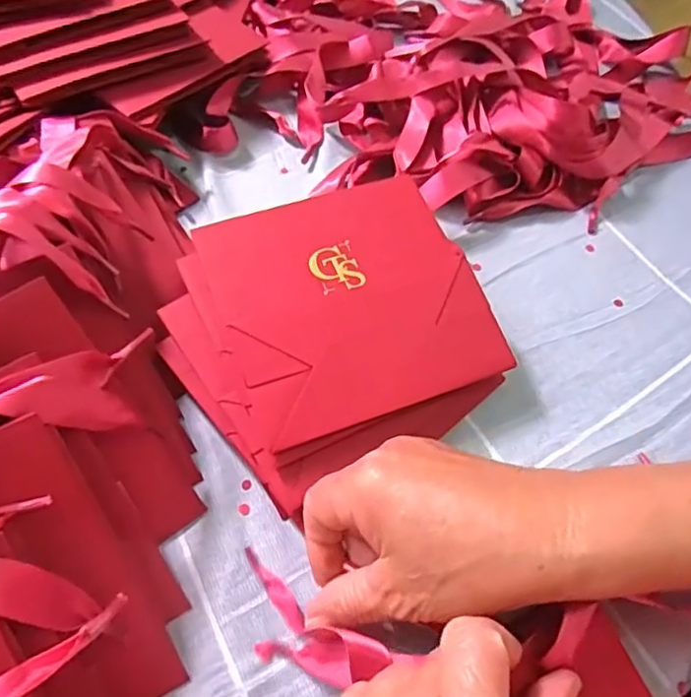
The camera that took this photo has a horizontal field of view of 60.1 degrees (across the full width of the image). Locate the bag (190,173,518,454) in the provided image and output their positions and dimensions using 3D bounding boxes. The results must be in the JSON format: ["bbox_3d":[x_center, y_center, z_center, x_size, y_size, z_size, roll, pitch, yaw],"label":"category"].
[{"bbox_3d":[0.001,-0.032,0.330,0.138,0.015,0.144,-17,66,-15],"label":"bag"}]

